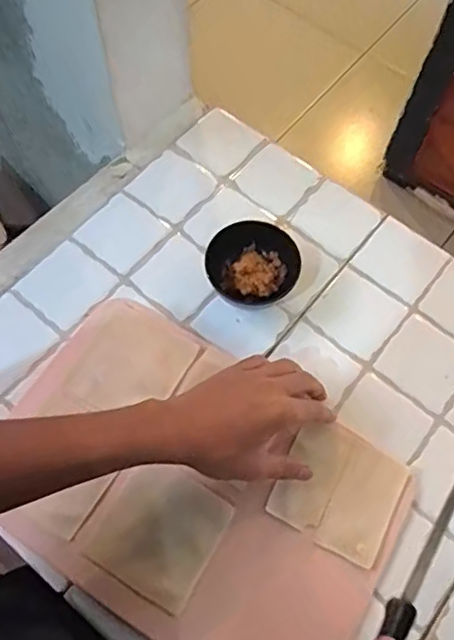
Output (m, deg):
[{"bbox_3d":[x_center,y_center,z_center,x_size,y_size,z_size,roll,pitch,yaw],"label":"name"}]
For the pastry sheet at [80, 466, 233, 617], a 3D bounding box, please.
[{"bbox_3d":[-0.056,0.178,0.499,0.093,0.004,0.099,28,75,10],"label":"pastry sheet"}]

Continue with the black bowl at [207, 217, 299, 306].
[{"bbox_3d":[0.026,-0.057,0.595,0.088,0.044,0.079,8,67,2],"label":"black bowl"}]

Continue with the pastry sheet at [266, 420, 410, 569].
[{"bbox_3d":[0.100,0.149,0.517,0.100,0.005,0.098,27,69,10],"label":"pastry sheet"}]

